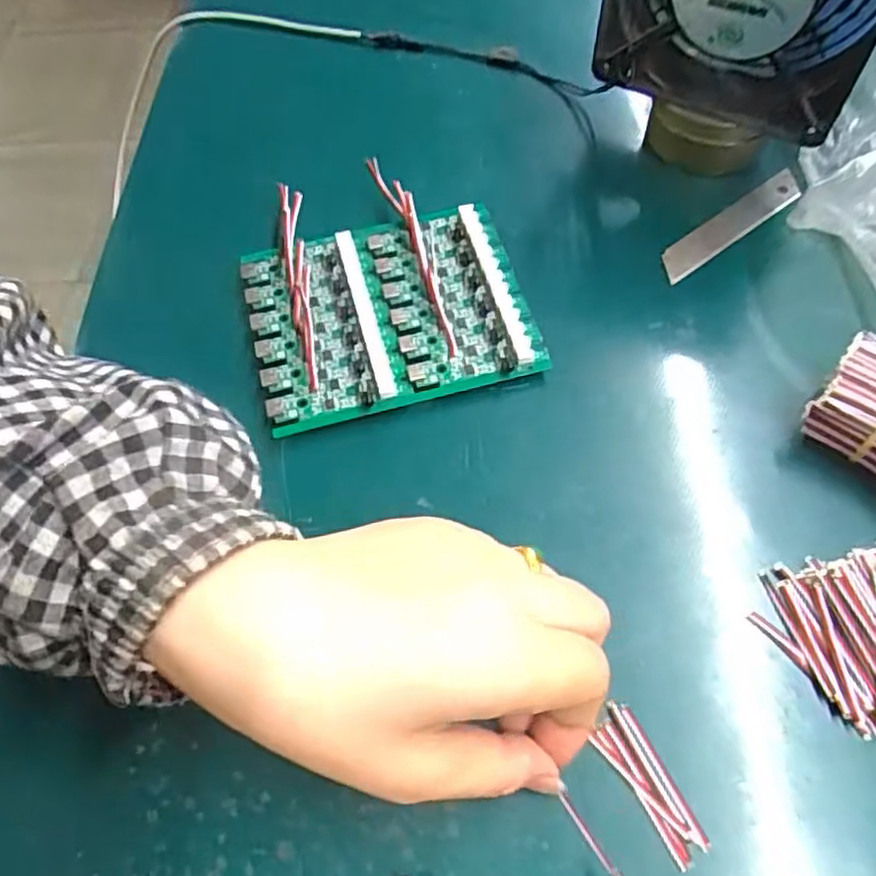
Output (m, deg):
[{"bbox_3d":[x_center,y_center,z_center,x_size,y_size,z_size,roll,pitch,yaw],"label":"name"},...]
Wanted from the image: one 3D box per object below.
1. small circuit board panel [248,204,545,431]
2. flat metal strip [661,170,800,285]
[{"bbox_3d":[-0.023,-0.059,0.327,0.124,0.019,0.098,-15,62,-5],"label":"small circuit board panel"},{"bbox_3d":[0.148,-0.107,0.352,0.093,0.004,0.017,-34,72,-13],"label":"flat metal strip"}]

